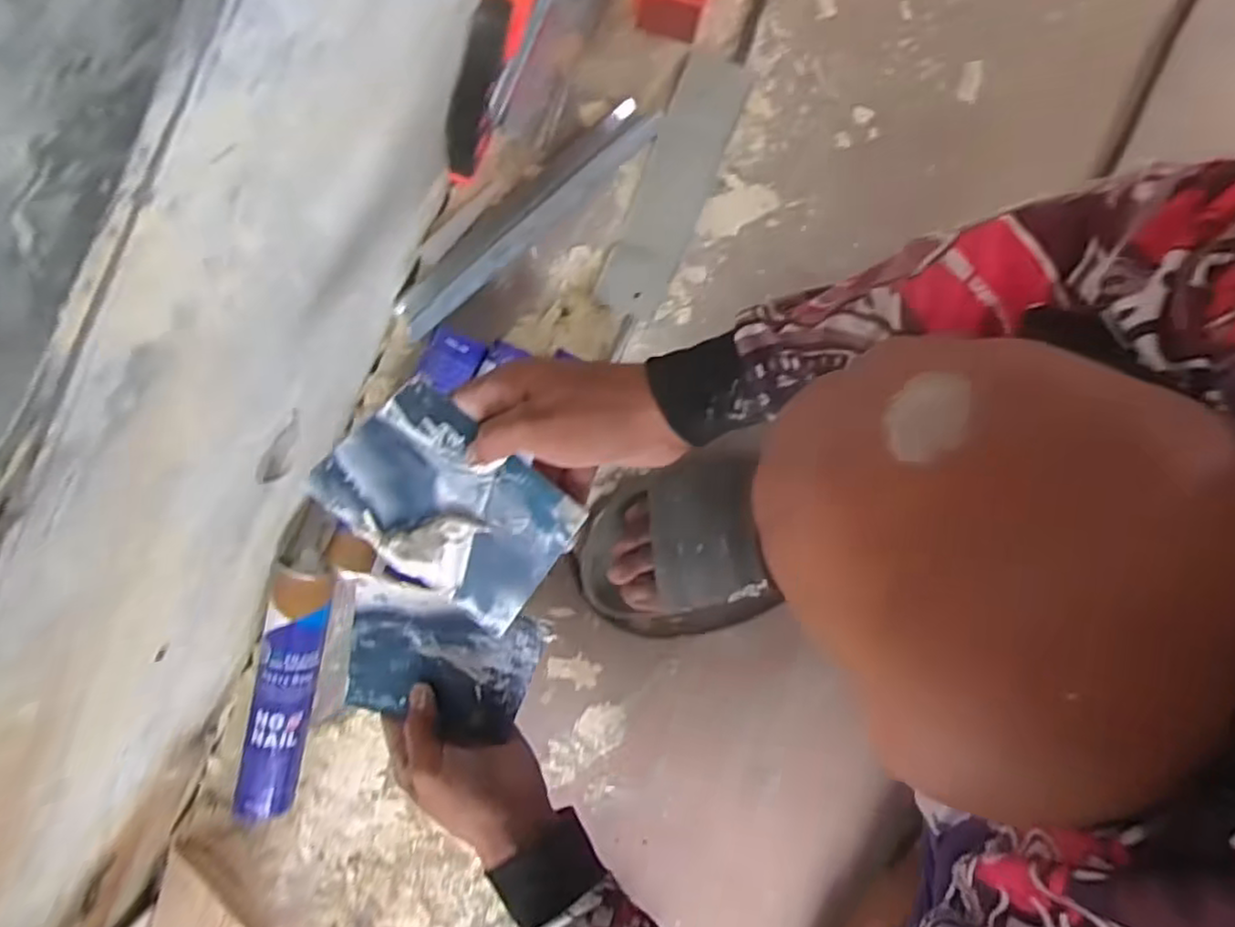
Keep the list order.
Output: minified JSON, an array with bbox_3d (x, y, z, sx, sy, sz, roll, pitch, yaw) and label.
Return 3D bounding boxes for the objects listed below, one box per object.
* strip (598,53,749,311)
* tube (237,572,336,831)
[{"bbox_3d":[0.047,-0.225,0.580,0.056,0.009,0.208,21,96,-3],"label":"strip"},{"bbox_3d":[-0.268,0.188,0.573,0.041,0.046,0.208,13,95,-3],"label":"tube"}]

